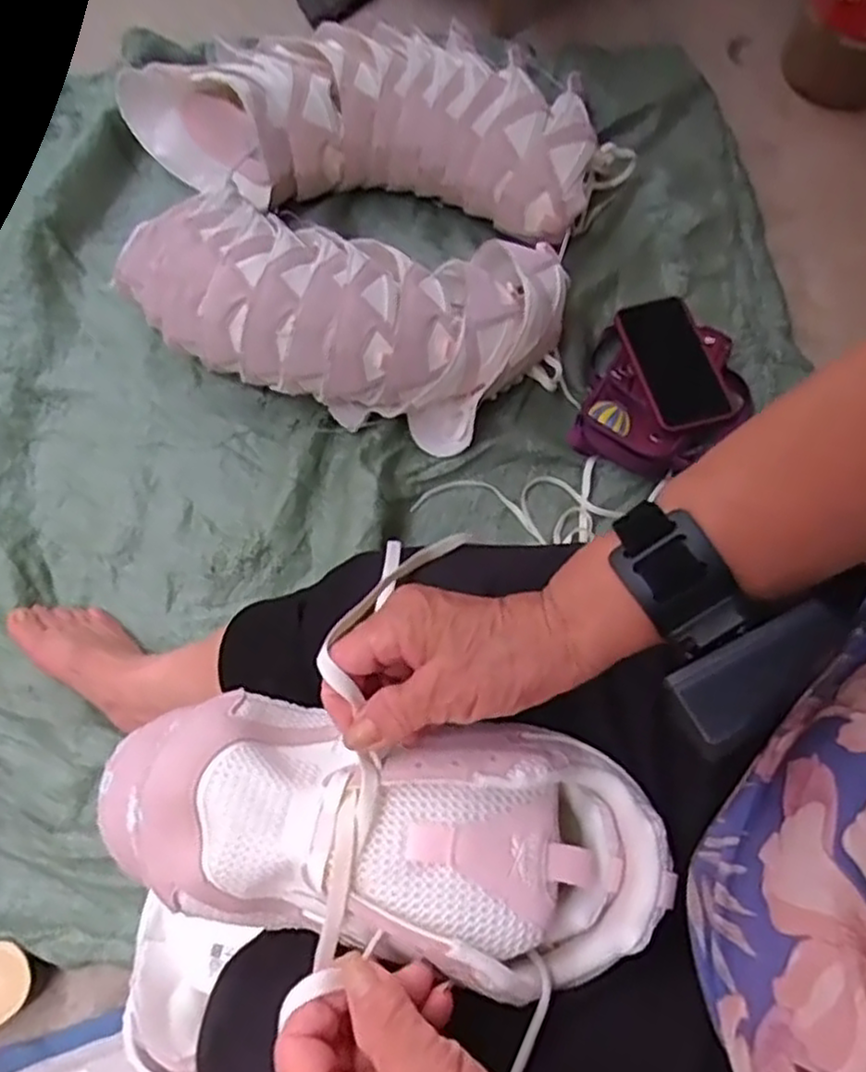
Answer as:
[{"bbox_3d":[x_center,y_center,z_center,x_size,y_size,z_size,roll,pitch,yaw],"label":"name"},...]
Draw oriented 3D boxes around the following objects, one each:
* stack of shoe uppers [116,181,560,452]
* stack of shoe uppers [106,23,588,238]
[{"bbox_3d":[-0.086,-0.237,0.771,0.432,0.148,0.202,15,72,6],"label":"stack of shoe uppers"},{"bbox_3d":[-0.079,-0.497,0.869,0.546,0.136,0.228,10,72,5],"label":"stack of shoe uppers"}]

